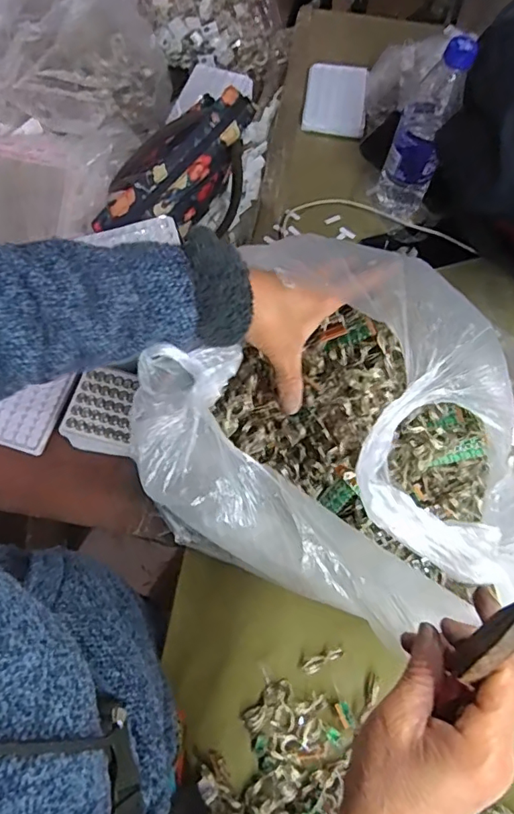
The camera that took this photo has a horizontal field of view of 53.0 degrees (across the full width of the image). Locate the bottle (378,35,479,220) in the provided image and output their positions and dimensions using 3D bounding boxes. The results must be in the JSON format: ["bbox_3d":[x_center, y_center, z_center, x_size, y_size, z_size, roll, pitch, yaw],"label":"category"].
[{"bbox_3d":[0.198,-0.330,0.626,0.066,0.213,0.054,23,68,7],"label":"bottle"}]

